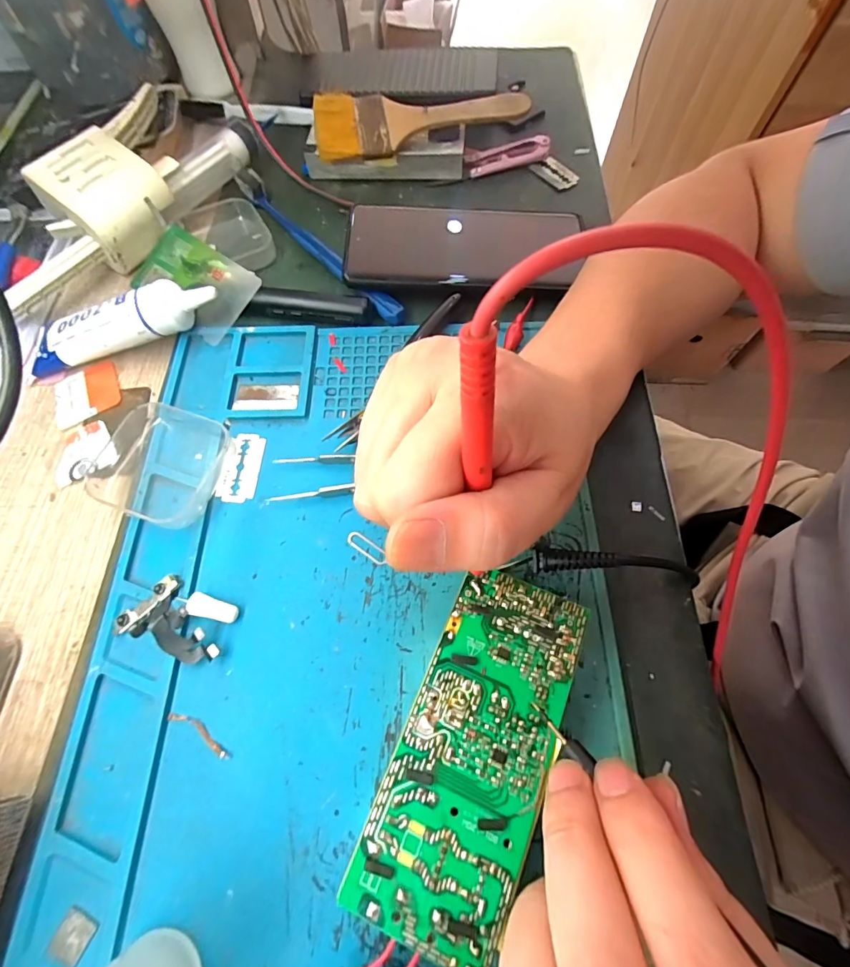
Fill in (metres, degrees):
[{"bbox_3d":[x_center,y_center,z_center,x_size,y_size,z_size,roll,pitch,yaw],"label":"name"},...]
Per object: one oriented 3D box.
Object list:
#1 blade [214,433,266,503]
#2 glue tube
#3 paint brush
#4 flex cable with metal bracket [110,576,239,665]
[{"bbox_3d":[-0.106,-0.010,0.246,0.021,0.004,0.043,2,67,2],"label":"blade"},{"bbox_3d":[-0.191,-0.099,0.270,0.123,0.032,0.028,-10,67,-3],"label":"glue tube"},{"bbox_3d":[-0.003,-0.276,0.329,0.163,0.010,0.059,-1,77,0],"label":"paint brush"},{"bbox_3d":[-0.119,0.065,0.209,0.053,0.010,0.031,19,69,9],"label":"flex cable with metal bracket"}]

